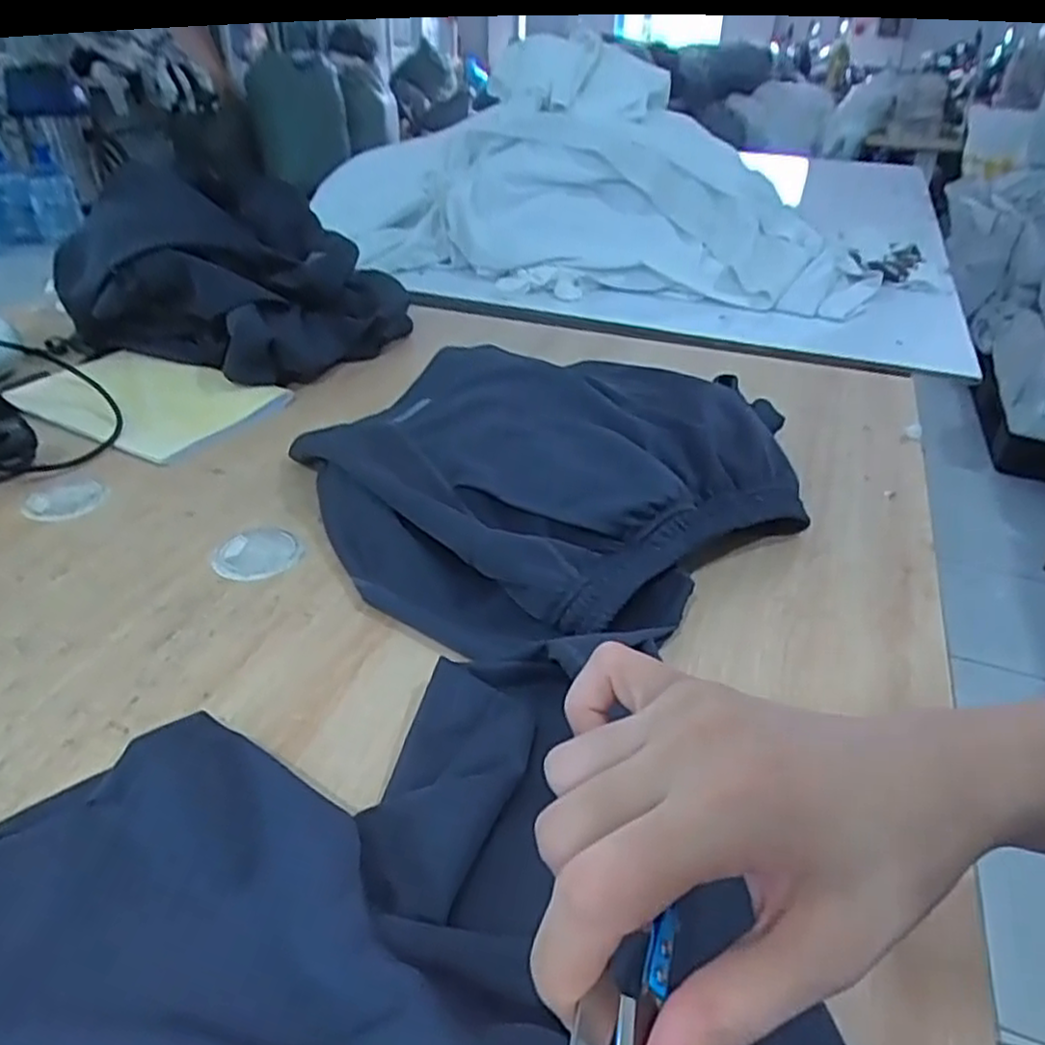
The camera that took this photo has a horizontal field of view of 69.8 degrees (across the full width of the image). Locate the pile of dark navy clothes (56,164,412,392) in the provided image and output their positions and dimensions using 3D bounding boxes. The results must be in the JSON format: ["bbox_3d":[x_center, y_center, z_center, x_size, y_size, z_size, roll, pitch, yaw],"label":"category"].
[{"bbox_3d":[-0.345,-0.296,0.908,0.337,0.176,0.274,13,35,16],"label":"pile of dark navy clothes"}]

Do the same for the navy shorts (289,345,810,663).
[{"bbox_3d":[0.026,-0.055,0.649,0.400,0.080,0.369,1,34,-1],"label":"navy shorts"}]

